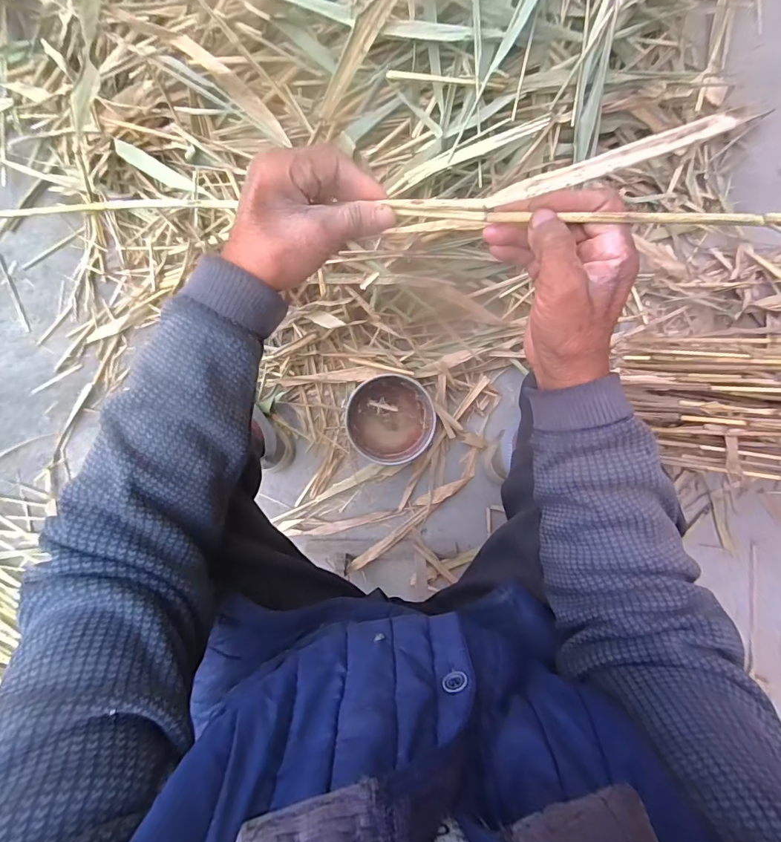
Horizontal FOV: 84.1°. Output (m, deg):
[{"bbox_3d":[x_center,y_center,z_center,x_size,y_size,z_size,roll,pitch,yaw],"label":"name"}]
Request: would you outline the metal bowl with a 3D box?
[{"bbox_3d":[0.002,-0.004,0.820,0.161,0.054,0.169,0,96,-1],"label":"metal bowl"}]

